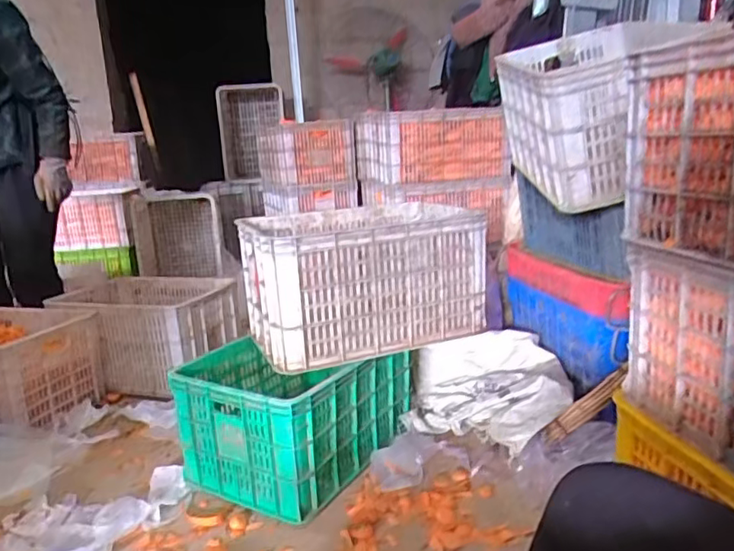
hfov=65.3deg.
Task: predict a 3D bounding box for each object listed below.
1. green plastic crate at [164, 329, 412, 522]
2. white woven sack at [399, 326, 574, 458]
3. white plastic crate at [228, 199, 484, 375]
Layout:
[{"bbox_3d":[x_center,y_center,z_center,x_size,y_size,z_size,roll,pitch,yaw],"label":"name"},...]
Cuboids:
[{"bbox_3d":[-0.158,0.288,1.310,0.360,0.246,0.449,5,16,32],"label":"green plastic crate"},{"bbox_3d":[0.287,0.284,1.397,0.375,0.157,0.409,1,14,17],"label":"white woven sack"},{"bbox_3d":[-0.022,-0.002,1.360,0.497,0.267,0.360,-8,14,-20],"label":"white plastic crate"}]

